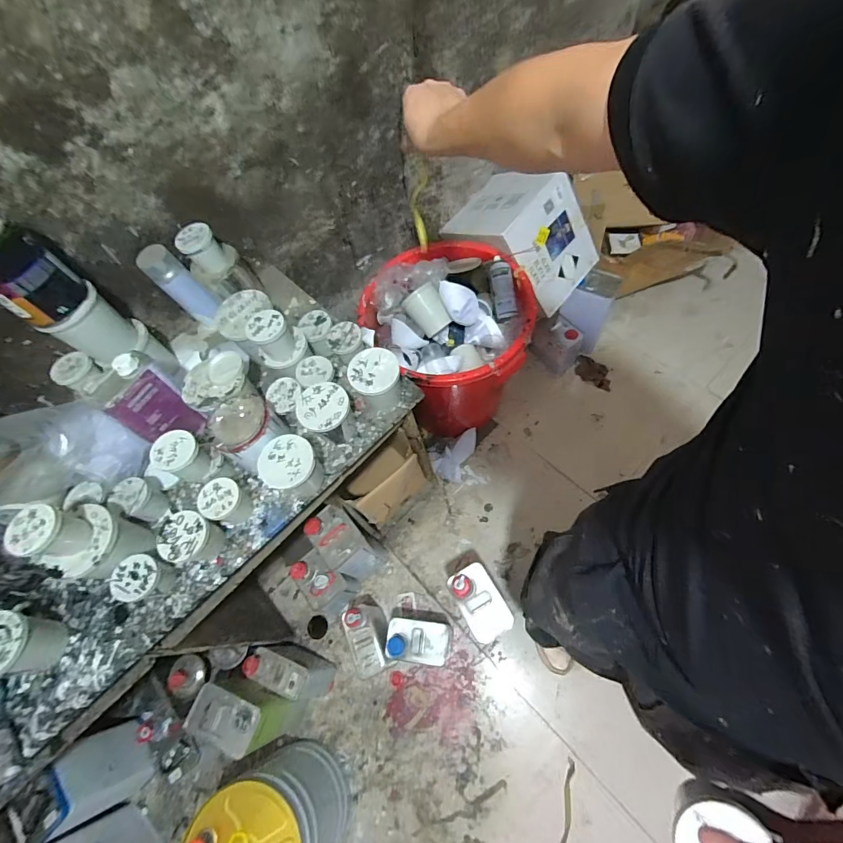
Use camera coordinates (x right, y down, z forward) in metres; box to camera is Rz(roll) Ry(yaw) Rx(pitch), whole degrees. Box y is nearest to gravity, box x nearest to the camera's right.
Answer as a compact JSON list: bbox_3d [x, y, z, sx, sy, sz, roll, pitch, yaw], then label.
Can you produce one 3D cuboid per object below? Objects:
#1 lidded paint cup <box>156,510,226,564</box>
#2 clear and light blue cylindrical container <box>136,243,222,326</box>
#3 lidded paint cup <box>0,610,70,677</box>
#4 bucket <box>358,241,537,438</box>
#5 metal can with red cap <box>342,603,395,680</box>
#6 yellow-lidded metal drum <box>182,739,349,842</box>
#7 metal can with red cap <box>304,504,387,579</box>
[{"bbox_3d":[-0.386,0.200,0.695,0.075,0.077,0.077,-3,63,6],"label":"lidded paint cup"},{"bbox_3d":[-0.483,-0.272,0.854,0.062,0.167,0.058,15,63,45],"label":"clear and light blue cylindrical container"},{"bbox_3d":[-0.623,0.347,0.635,0.095,0.096,0.089,-9,62,3],"label":"lidded paint cup"},{"bbox_3d":[0.089,-0.221,1.331,0.441,0.533,0.454,-3,63,6],"label":"bucket"},{"bbox_3d":[-0.150,0.625,1.183,0.098,0.206,0.181,-24,63,-5],"label":"metal can with red cap"},{"bbox_3d":[-0.347,0.955,0.958,0.252,0.321,0.252,-3,63,6],"label":"yellow-lidded metal drum"},{"bbox_3d":[-0.220,0.379,1.247,0.186,0.291,0.119,35,72,22],"label":"metal can with red cap"}]

